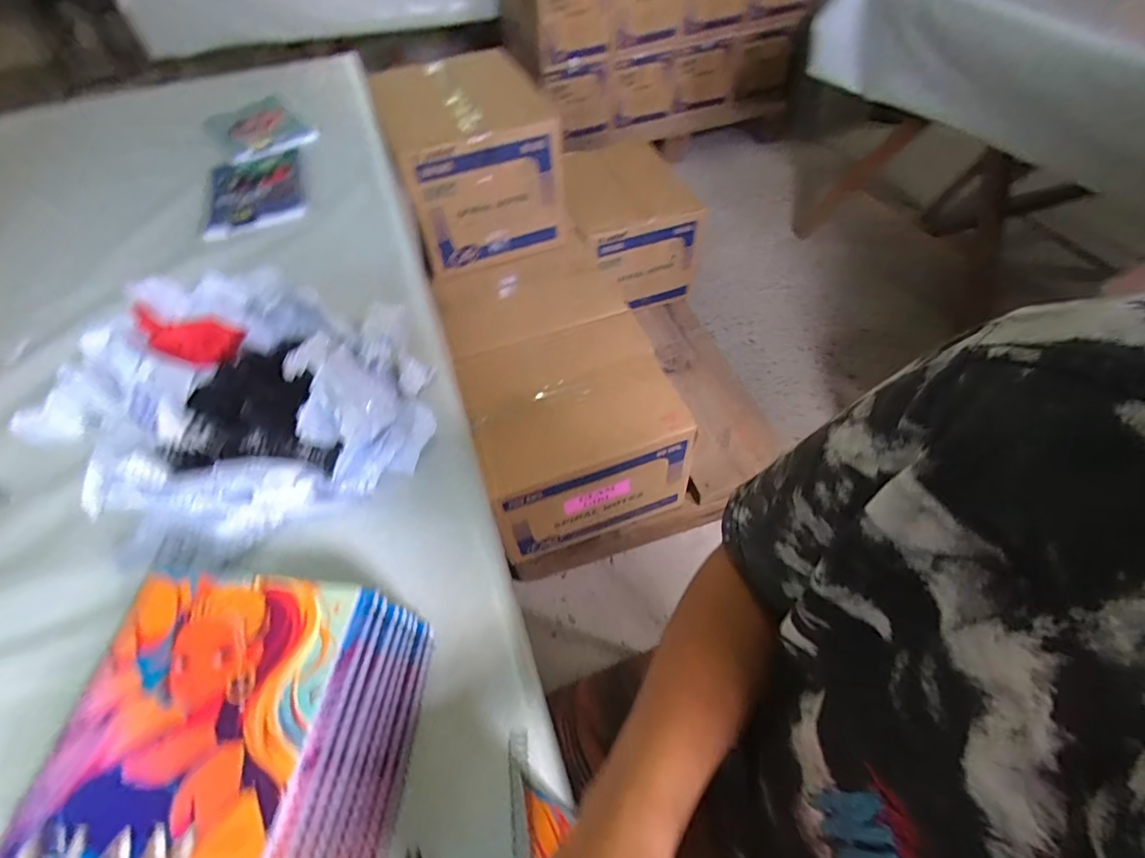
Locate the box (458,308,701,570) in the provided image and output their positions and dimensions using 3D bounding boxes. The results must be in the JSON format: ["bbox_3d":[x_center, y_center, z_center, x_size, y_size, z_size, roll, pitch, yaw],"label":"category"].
[{"bbox_3d":[0.000,0.007,1.071,0.388,0.294,0.328,-19,56,-11],"label":"box"}]

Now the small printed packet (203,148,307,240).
[{"bbox_3d":[-0.510,-0.385,0.830,0.141,0.023,0.219,-19,53,-10],"label":"small printed packet"}]

